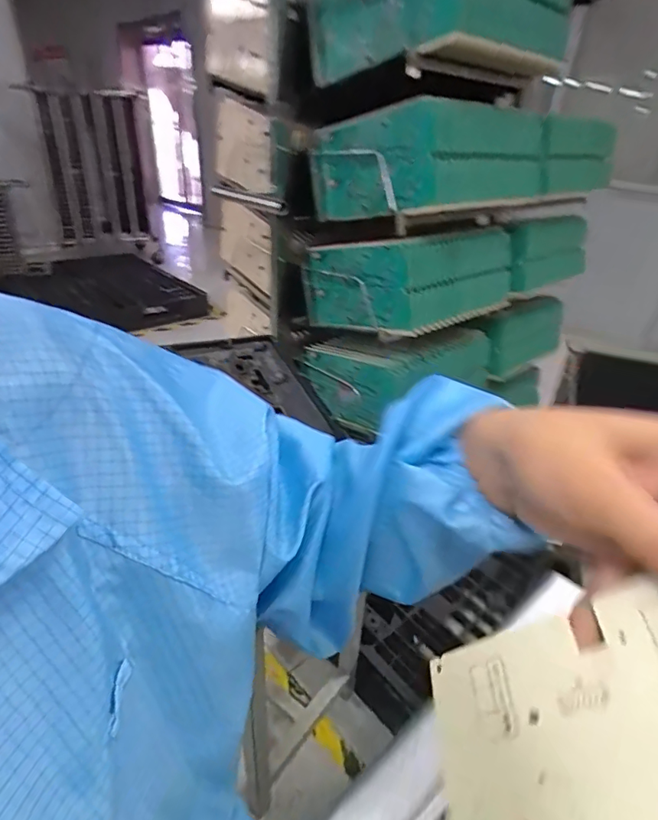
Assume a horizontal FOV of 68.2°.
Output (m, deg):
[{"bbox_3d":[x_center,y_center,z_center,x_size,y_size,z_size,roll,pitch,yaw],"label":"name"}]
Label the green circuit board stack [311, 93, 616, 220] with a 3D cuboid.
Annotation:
[{"bbox_3d":[0.288,-0.505,1.015,0.582,0.183,0.287,-16,35,-28],"label":"green circuit board stack"}]

